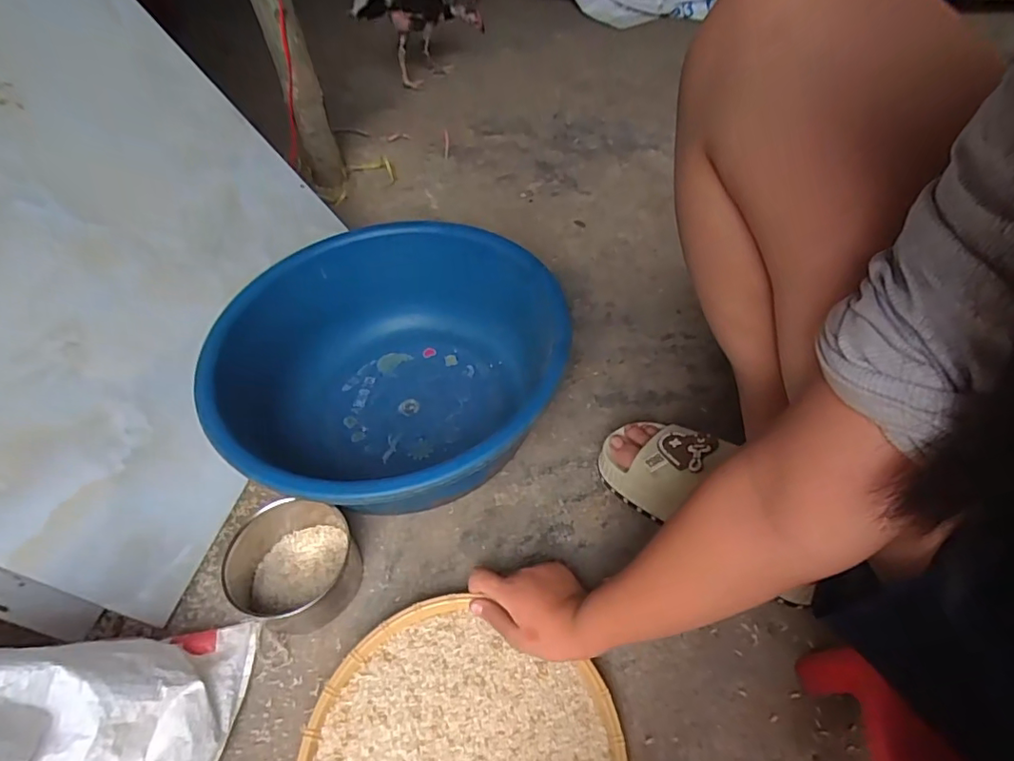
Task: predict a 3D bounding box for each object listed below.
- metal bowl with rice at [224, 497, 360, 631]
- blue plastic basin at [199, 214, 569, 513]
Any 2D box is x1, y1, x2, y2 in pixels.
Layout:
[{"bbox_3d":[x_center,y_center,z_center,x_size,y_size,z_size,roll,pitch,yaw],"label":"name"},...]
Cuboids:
[{"bbox_3d":[-0.228,0.185,0.567,0.129,0.064,0.135,-2,49,2],"label":"metal bowl with rice"},{"bbox_3d":[-0.128,-0.007,0.656,0.377,0.148,0.391,3,50,6],"label":"blue plastic basin"}]

